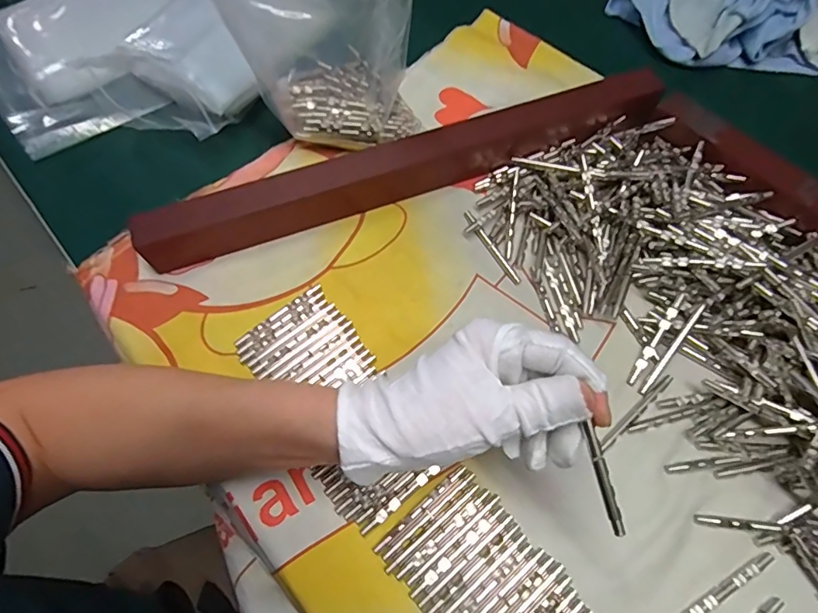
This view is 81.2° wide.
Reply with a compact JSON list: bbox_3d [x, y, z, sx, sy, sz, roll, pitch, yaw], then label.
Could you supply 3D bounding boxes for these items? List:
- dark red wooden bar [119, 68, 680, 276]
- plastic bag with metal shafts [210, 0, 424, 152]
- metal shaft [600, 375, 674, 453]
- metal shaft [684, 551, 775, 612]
[{"bbox_3d":[0.003,-0.105,0.351,0.389,0.040,0.025,-19,68,-6],"label":"dark red wooden bar"},{"bbox_3d":[-0.064,-0.179,0.323,0.115,0.158,0.094,-23,69,-8],"label":"plastic bag with metal shafts"},{"bbox_3d":[0.142,0.065,0.296,0.066,0.004,0.007,-39,70,-14],"label":"metal shaft"},{"bbox_3d":[0.169,0.153,0.256,0.069,0.004,0.006,-28,68,-10],"label":"metal shaft"}]

